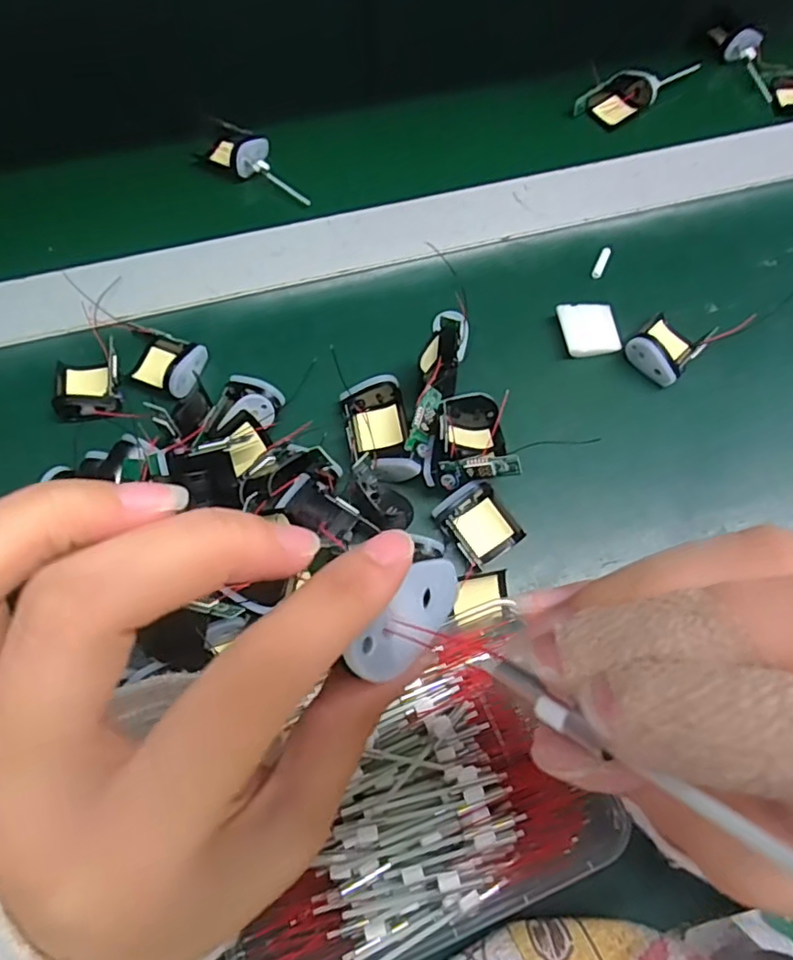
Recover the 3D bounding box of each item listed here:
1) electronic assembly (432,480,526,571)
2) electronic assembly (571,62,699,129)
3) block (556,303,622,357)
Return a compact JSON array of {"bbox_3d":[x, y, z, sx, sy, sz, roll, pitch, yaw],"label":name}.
[{"bbox_3d":[0.046,0.024,0.337,0.036,0.019,0.042,-31,74,-11],"label":"electronic assembly"},{"bbox_3d":[0.185,-0.300,0.460,0.100,0.014,0.033,-32,74,-11],"label":"electronic assembly"},{"bbox_3d":[0.123,-0.094,0.384,0.035,0.011,0.036,-10,71,-4],"label":"block"}]

